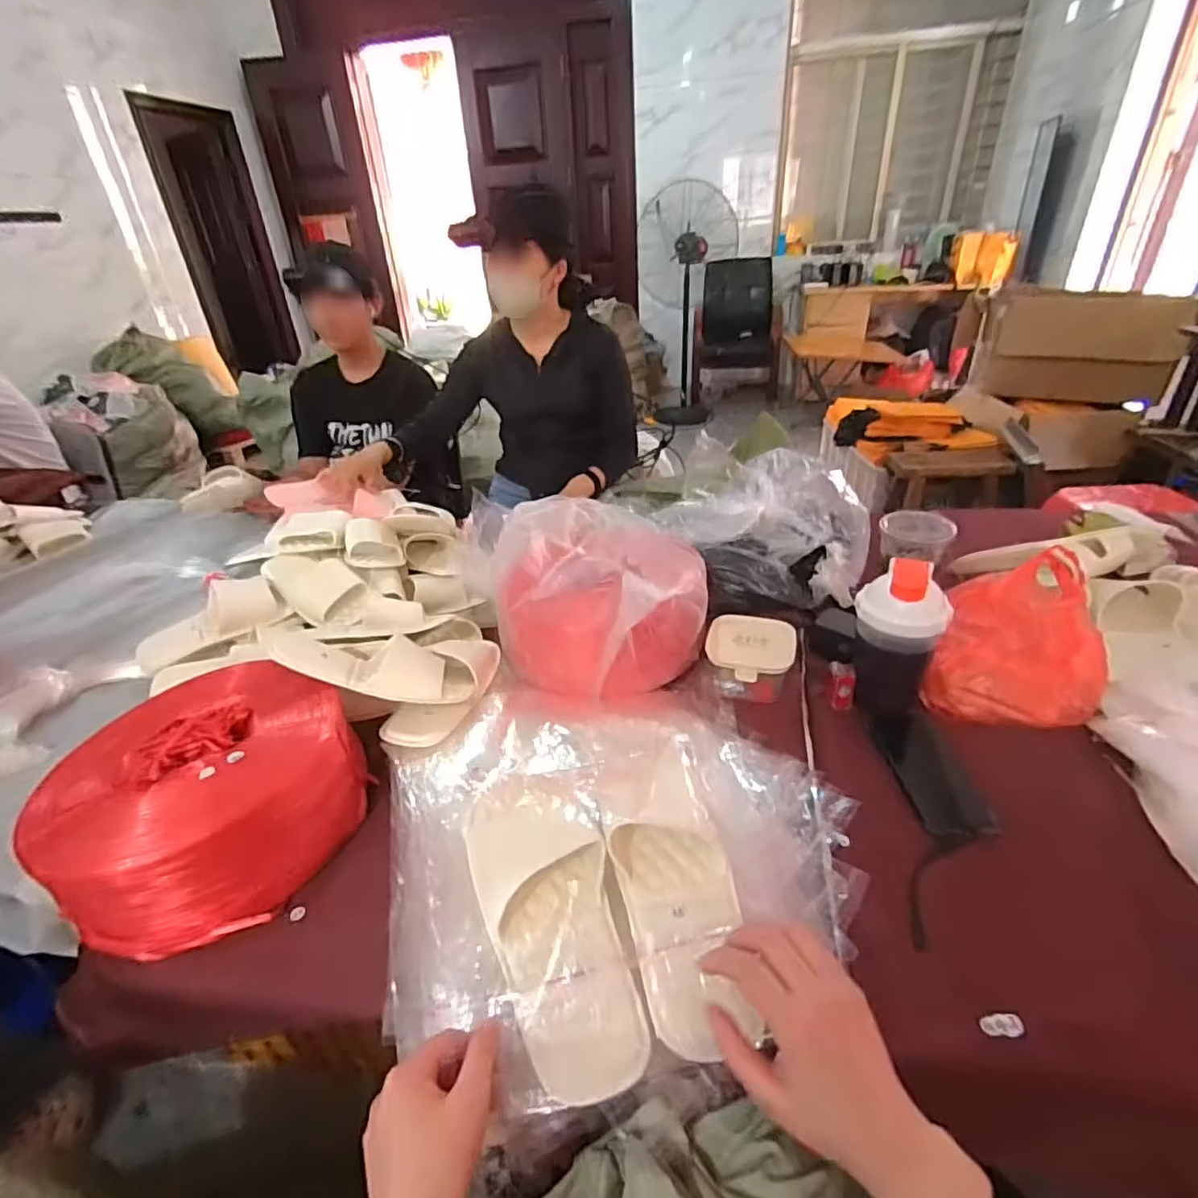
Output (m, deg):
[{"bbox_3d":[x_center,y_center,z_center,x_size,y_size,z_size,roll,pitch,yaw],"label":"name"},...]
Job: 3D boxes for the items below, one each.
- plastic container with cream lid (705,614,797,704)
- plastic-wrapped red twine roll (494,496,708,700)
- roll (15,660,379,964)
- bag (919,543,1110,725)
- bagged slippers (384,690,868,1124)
[{"bbox_3d":[0.199,0.077,0.799,0.112,0.059,0.113,4,33,12],"label":"plastic container with cream lid"},{"bbox_3d":[-0.003,-0.020,0.868,0.284,0.152,0.326,-4,32,0],"label":"plastic-wrapped red twine roll"},{"bbox_3d":[-0.388,0.200,0.613,0.222,0.128,0.268,19,39,32],"label":"roll"},{"bbox_3d":[0.539,0.047,0.760,0.178,0.138,0.248,23,41,36],"label":"bag"},{"bbox_3d":[0.018,0.212,0.596,0.428,0.069,0.423,-10,33,-11],"label":"bagged slippers"}]

